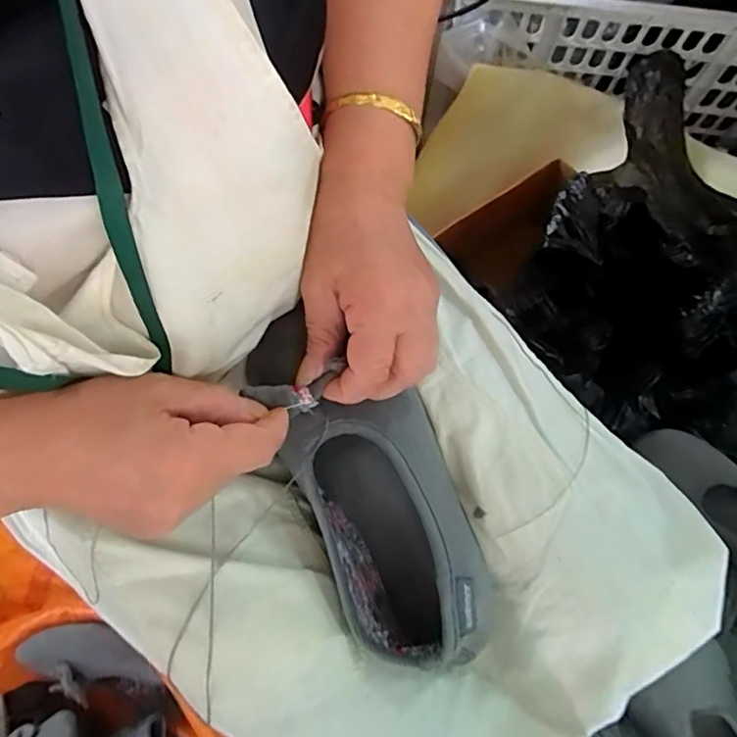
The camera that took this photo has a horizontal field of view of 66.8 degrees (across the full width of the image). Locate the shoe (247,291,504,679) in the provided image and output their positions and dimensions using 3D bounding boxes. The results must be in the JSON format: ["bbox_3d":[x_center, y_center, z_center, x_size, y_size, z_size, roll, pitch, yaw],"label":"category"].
[{"bbox_3d":[0.001,0.067,0.343,0.094,0.072,0.217,-28,91,-6],"label":"shoe"}]

